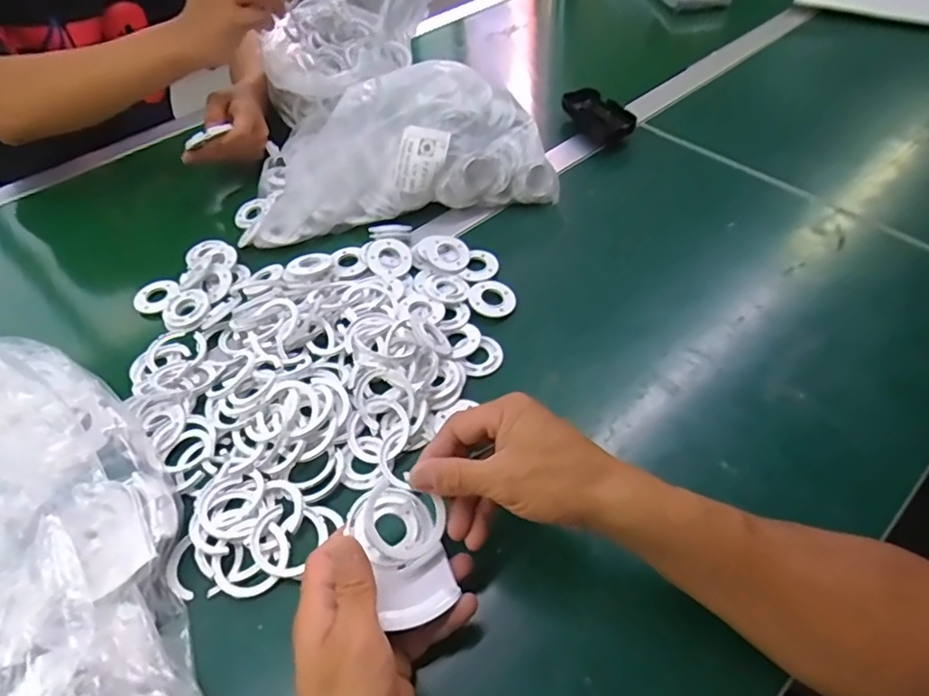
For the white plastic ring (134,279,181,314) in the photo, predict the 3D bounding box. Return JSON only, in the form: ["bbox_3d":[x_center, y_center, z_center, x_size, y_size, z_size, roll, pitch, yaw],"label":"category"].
[{"bbox_3d":[-0.312,-0.053,0.569,0.044,0.010,0.047,-2,50,2],"label":"white plastic ring"}]

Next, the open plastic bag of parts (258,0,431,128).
[{"bbox_3d":[-0.146,-0.392,0.691,0.154,0.107,0.266,31,73,21],"label":"open plastic bag of parts"}]

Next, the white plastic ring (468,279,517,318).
[{"bbox_3d":[0.027,-0.048,0.533,0.045,0.006,0.040,6,51,8],"label":"white plastic ring"}]

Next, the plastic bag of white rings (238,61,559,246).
[{"bbox_3d":[-0.076,-0.215,0.610,0.331,0.095,0.141,-14,52,-10],"label":"plastic bag of white rings"}]

